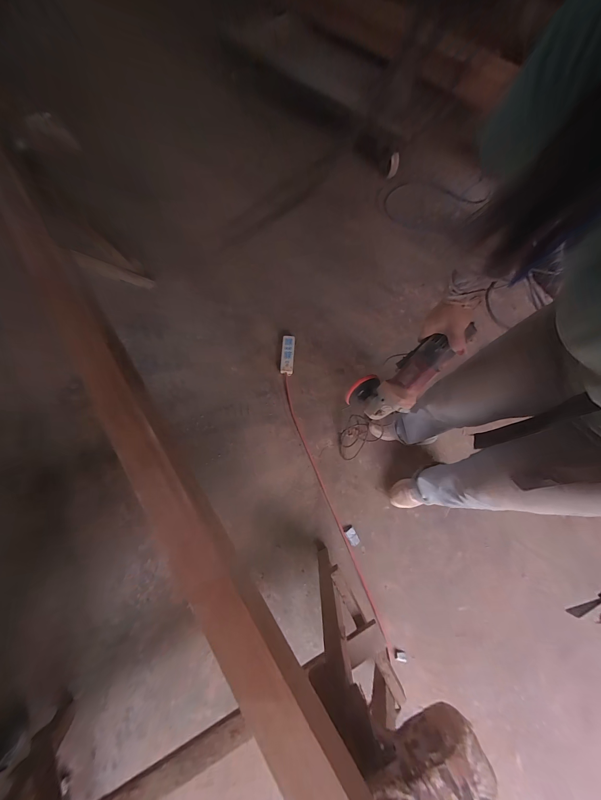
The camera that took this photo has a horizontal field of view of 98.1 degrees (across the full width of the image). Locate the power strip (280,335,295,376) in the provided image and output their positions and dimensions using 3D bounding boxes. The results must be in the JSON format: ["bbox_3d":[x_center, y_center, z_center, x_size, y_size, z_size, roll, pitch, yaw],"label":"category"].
[{"bbox_3d":[-0.059,-0.209,1.201,0.061,0.035,0.188,4,72,-1],"label":"power strip"}]

